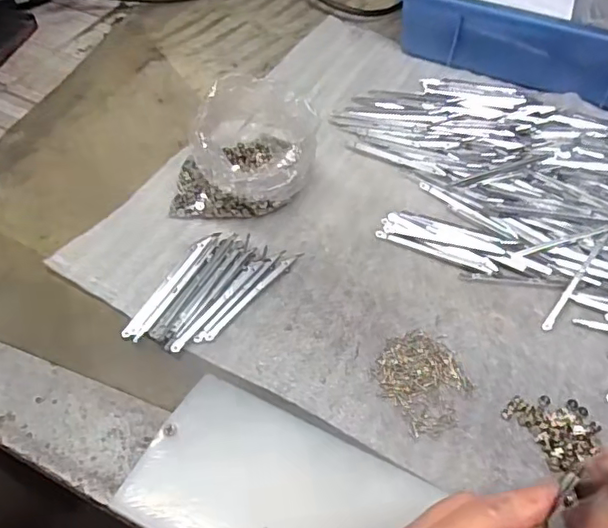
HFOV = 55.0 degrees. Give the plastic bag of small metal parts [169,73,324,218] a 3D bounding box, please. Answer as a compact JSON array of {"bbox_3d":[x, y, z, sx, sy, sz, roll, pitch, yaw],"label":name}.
[{"bbox_3d":[-0.044,-0.090,0.455,0.103,0.071,0.097,8,54,3],"label":"plastic bag of small metal parts"}]

